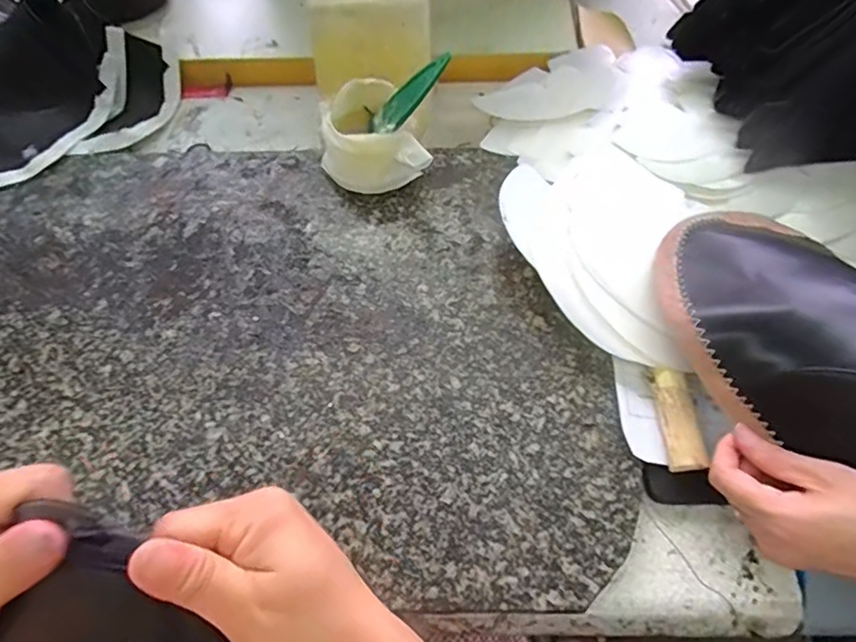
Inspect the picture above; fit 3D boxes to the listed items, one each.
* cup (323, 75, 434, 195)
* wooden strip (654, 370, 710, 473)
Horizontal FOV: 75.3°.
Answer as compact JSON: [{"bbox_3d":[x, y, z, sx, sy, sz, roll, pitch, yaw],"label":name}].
[{"bbox_3d":[-0.051,-0.153,0.478,0.075,0.063,0.082,-1,60,1],"label":"cup"},{"bbox_3d":[0.168,0.067,0.374,0.022,0.013,0.067,1,60,2],"label":"wooden strip"}]

